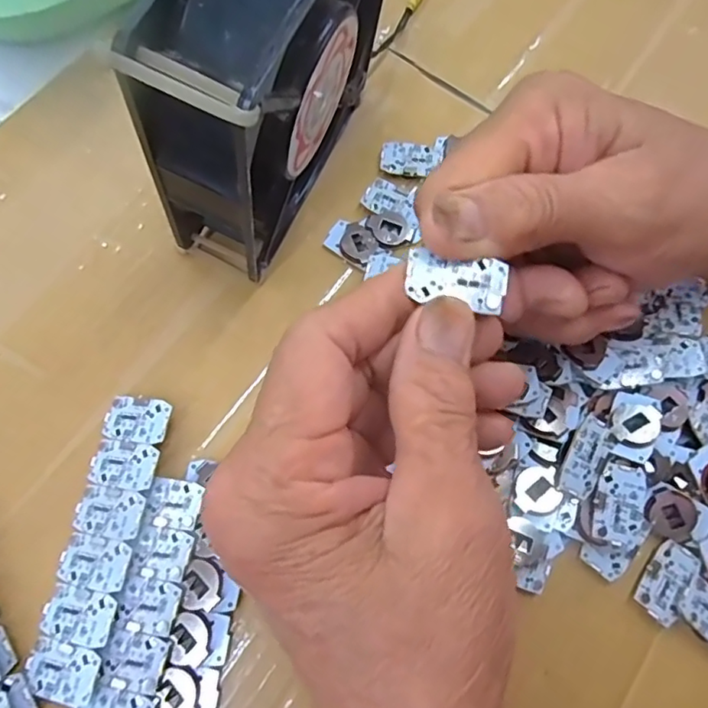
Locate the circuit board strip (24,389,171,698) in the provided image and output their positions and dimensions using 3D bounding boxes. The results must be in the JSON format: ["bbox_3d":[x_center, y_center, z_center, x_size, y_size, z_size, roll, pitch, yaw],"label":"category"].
[{"bbox_3d":[-0.095,0.068,0.212,0.028,0.004,0.107,5,70,18],"label":"circuit board strip"}]

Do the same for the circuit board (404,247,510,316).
[{"bbox_3d":[0.030,-0.022,0.166,0.029,0.004,0.015,13,71,1],"label":"circuit board"}]

